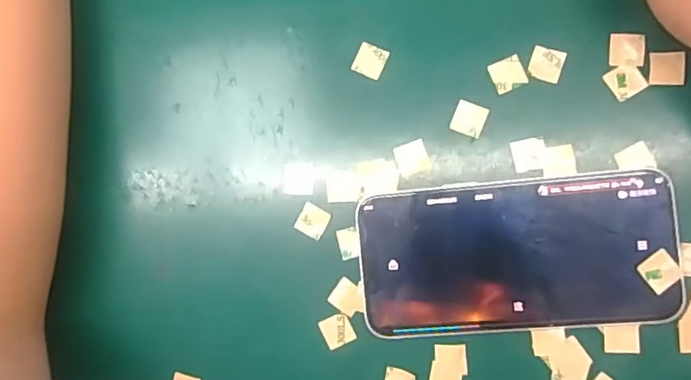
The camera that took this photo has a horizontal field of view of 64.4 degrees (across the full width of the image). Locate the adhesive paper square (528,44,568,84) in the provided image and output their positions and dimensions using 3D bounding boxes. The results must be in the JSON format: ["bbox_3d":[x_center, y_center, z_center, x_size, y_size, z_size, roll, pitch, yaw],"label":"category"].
[{"bbox_3d":[0.098,-0.061,0.265,0.015,0.004,0.015,18,91,11],"label":"adhesive paper square"}]

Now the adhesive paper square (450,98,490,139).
[{"bbox_3d":[0.061,-0.035,0.271,0.016,0.004,0.016,20,91,11],"label":"adhesive paper square"}]

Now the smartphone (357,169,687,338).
[{"bbox_3d":[0.079,0.031,0.262,0.143,0.011,0.070,-6,87,9],"label":"smartphone"}]

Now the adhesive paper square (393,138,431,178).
[{"bbox_3d":[0.033,-0.016,0.274,0.016,0.004,0.016,-19,84,9],"label":"adhesive paper square"}]

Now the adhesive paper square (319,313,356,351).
[{"bbox_3d":[-0.004,0.072,0.281,0.016,0.004,0.016,-25,85,4],"label":"adhesive paper square"}]

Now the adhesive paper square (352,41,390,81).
[{"bbox_3d":[0.013,-0.066,0.281,0.016,0.004,0.016,24,92,10],"label":"adhesive paper square"}]

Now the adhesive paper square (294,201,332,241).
[{"bbox_3d":[-0.017,0.016,0.285,0.015,0.004,0.015,29,93,9],"label":"adhesive paper square"}]

